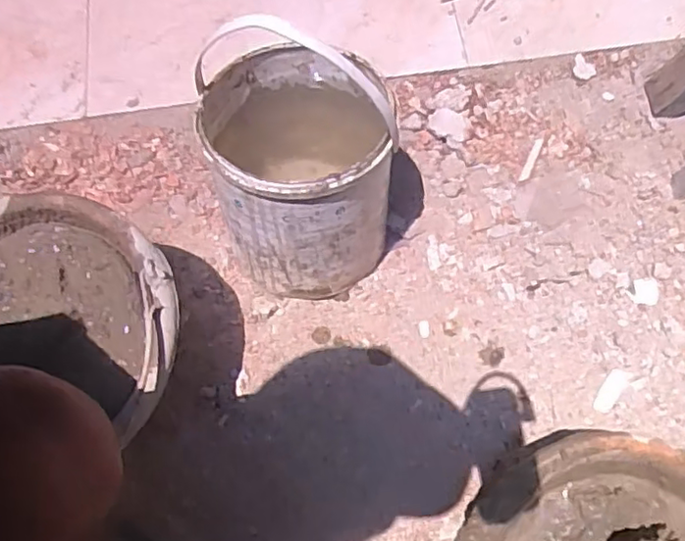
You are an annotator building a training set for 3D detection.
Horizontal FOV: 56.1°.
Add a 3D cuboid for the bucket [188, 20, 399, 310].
[{"bbox_3d":[-0.039,-0.117,0.618,0.176,0.296,0.201,-11,67,-3],"label":"bucket"}]

